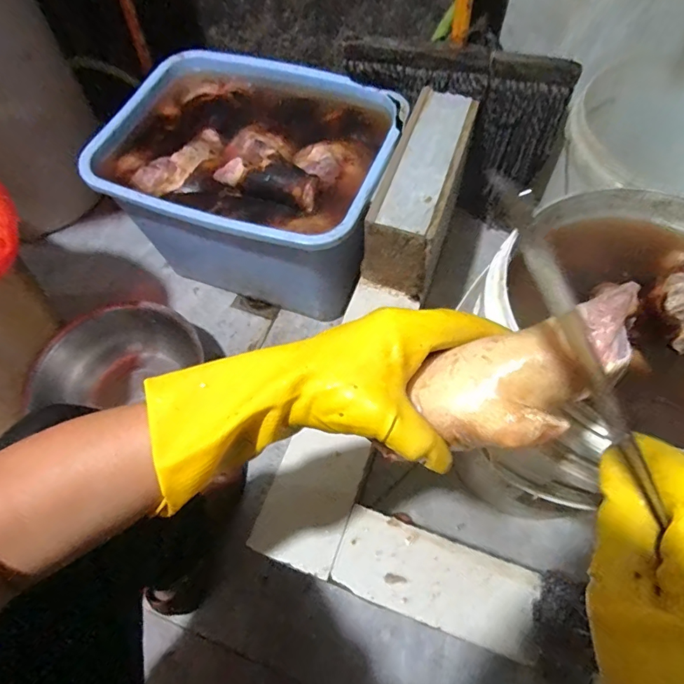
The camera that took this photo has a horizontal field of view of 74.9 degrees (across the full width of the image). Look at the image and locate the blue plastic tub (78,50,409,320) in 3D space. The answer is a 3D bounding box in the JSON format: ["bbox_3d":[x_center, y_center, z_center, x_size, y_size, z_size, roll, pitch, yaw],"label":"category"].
[{"bbox_3d":[-0.151,-0.295,0.848,0.482,0.270,0.403,13,65,10],"label":"blue plastic tub"}]

